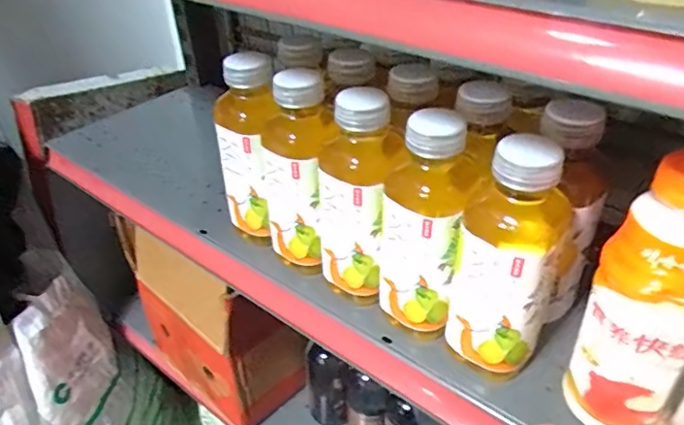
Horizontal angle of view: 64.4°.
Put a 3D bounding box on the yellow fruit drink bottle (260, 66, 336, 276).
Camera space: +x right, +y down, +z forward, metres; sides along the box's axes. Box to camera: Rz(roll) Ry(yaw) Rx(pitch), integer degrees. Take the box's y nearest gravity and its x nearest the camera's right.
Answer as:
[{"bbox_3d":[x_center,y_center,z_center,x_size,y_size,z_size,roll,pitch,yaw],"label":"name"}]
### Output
[{"bbox_3d":[-0.037,-0.028,0.471,0.055,0.182,0.053,-8,36,-8],"label":"yellow fruit drink bottle"}]

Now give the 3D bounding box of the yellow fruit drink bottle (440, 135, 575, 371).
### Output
[{"bbox_3d":[0.116,0.028,0.380,0.076,0.162,0.070,17,39,24],"label":"yellow fruit drink bottle"}]

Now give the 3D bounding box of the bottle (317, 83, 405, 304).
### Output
[{"bbox_3d":[0.013,-0.015,0.447,0.065,0.175,0.070,1,36,4],"label":"bottle"}]

